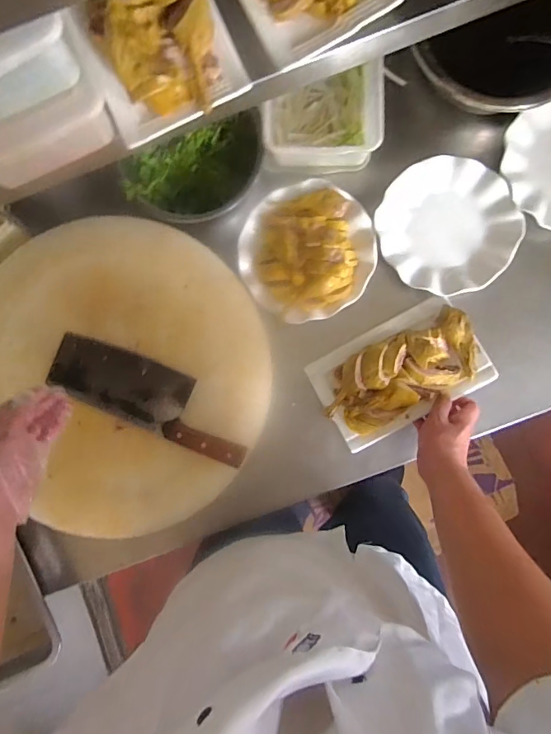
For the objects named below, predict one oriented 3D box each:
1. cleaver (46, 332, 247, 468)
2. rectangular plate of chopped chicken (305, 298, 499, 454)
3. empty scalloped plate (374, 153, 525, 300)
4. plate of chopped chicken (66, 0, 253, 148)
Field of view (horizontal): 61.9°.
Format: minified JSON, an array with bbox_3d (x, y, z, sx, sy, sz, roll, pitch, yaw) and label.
[{"bbox_3d":[-0.180,0.043,0.662,0.309,0.018,0.095,22,89,3],"label":"cleaver"},{"bbox_3d":[0.189,0.009,0.690,0.244,0.061,0.144,-28,88,-3],"label":"rectangular plate of chopped chicken"},{"bbox_3d":[0.264,-0.216,0.705,0.203,0.027,0.200,0,88,2],"label":"empty scalloped plate"},{"bbox_3d":[-0.120,-0.333,0.491,0.152,0.056,0.136,-25,87,1],"label":"plate of chopped chicken"}]

